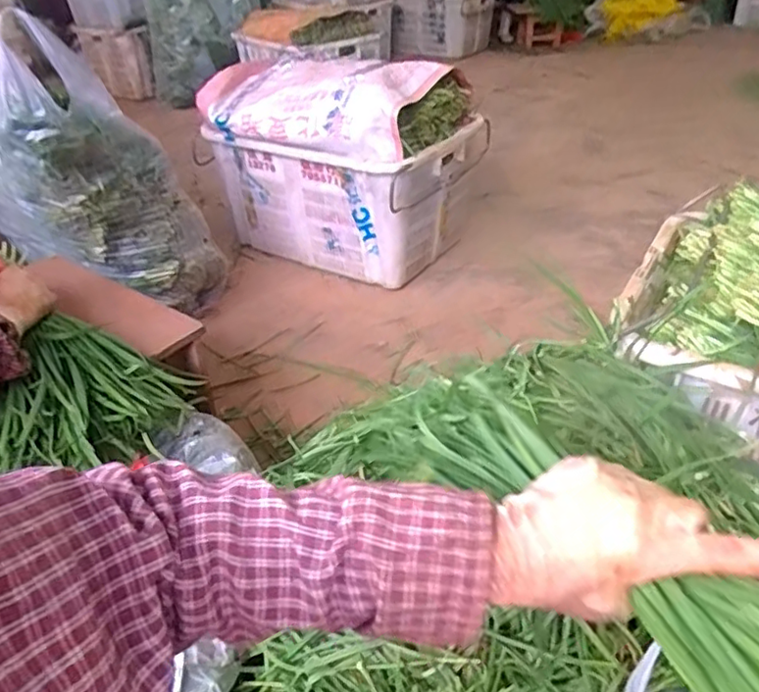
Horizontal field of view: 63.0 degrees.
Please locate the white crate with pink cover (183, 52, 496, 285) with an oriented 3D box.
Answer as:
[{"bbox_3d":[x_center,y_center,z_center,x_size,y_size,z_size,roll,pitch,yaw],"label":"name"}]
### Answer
[{"bbox_3d":[-0.101,-0.441,1.565,0.574,0.486,0.414,19,39,28],"label":"white crate with pink cover"}]

